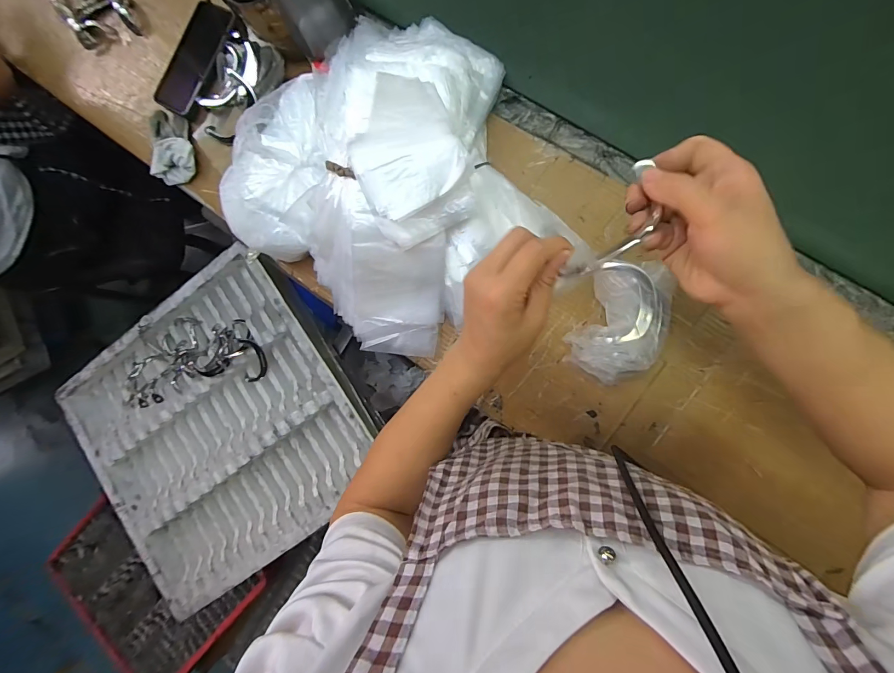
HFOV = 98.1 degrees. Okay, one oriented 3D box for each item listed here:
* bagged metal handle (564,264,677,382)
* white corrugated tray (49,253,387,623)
[{"bbox_3d":[0.201,-0.015,0.440,0.101,0.051,0.133,24,93,9],"label":"bagged metal handle"},{"bbox_3d":[-0.452,0.174,0.774,0.572,0.058,0.522,-36,84,7],"label":"white corrugated tray"}]

